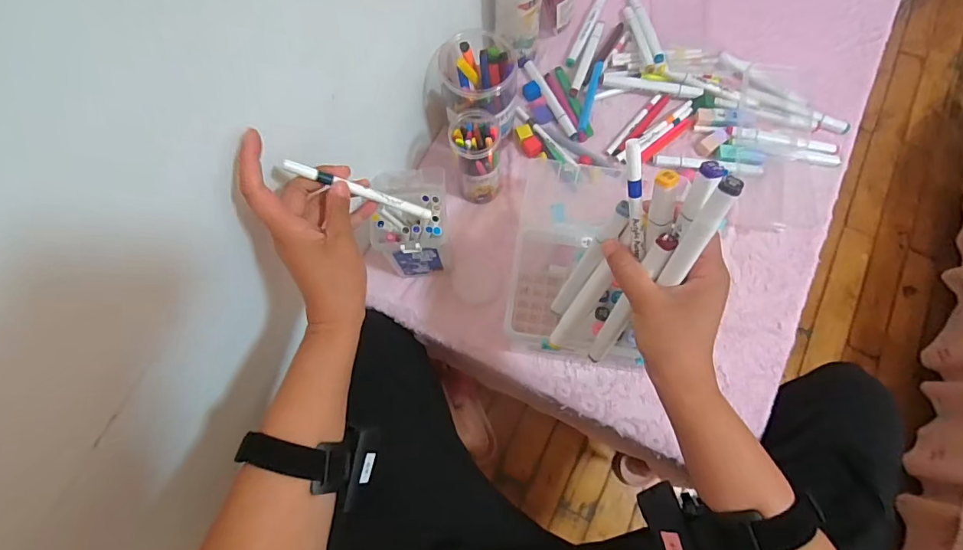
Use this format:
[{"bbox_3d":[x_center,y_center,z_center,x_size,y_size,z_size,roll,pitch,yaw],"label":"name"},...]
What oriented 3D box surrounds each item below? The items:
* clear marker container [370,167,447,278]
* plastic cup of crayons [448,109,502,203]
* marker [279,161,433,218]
[{"bbox_3d":[-0.079,-0.055,0.567,0.084,0.128,0.091,0,73,2],"label":"clear marker container"},{"bbox_3d":[-0.004,-0.149,0.596,0.064,0.120,0.074,-10,72,-1],"label":"plastic cup of crayons"},{"bbox_3d":[-0.104,-0.073,0.403,0.132,0.007,0.010,17,71,-28],"label":"marker"}]

